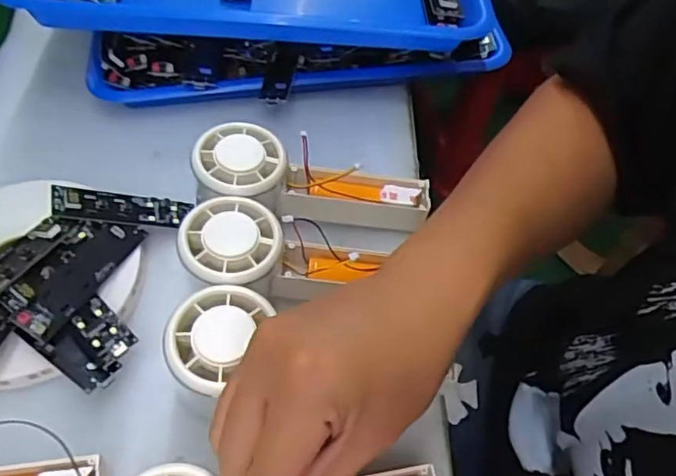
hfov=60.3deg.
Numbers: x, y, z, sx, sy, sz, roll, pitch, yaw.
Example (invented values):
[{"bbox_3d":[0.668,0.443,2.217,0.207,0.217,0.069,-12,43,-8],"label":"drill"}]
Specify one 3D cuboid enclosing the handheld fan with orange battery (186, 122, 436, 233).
[{"bbox_3d":[-0.017,-0.032,0.374,0.148,0.034,0.053,12,55,-16],"label":"handheld fan with orange battery"}]

